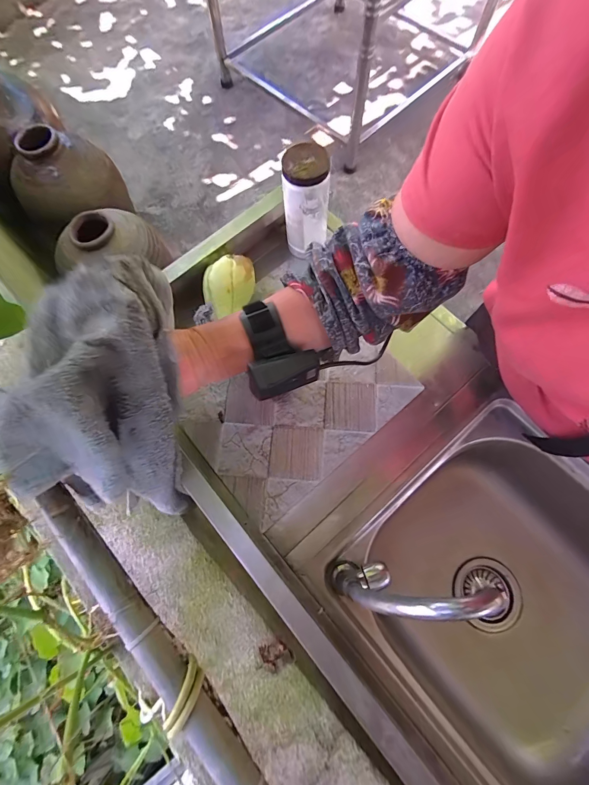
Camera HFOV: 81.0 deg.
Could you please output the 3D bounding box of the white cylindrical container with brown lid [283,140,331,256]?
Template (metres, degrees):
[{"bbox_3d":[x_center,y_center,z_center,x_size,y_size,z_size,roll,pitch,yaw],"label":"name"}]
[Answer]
[{"bbox_3d":[0.016,-0.271,0.500,0.060,0.140,0.055,-1,71,2],"label":"white cylindrical container with brown lid"}]

